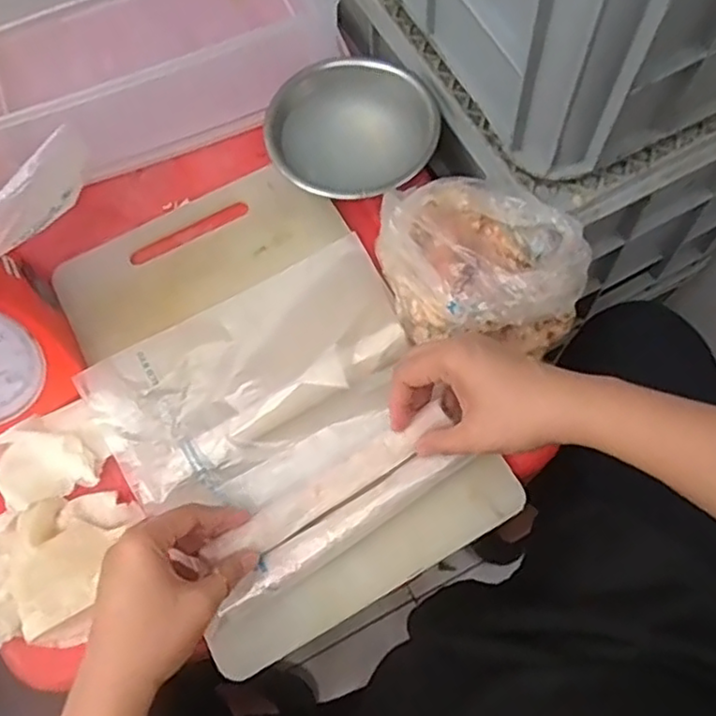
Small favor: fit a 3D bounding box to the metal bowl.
[{"bbox_3d":[-0.004,-0.209,0.603,0.146,0.038,0.152,36,73,14],"label":"metal bowl"}]

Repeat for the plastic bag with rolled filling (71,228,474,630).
[{"bbox_3d":[-0.057,0.046,0.517,0.243,0.046,0.210,-30,70,-11],"label":"plastic bag with rolled filling"}]

